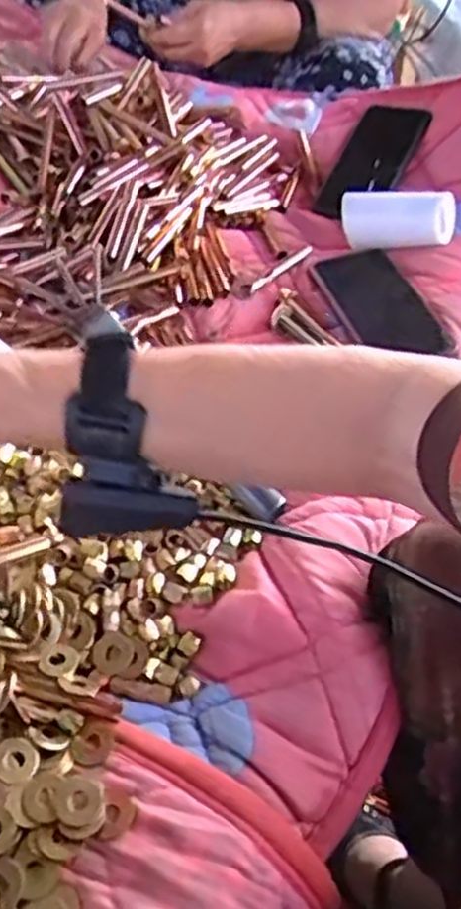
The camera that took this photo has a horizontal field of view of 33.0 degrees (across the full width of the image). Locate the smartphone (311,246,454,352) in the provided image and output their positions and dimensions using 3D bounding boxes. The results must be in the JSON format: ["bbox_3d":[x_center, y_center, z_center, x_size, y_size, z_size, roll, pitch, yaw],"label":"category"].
[{"bbox_3d":[0.131,-0.135,0.680,0.078,0.014,0.143,-15,53,-14],"label":"smartphone"}]

